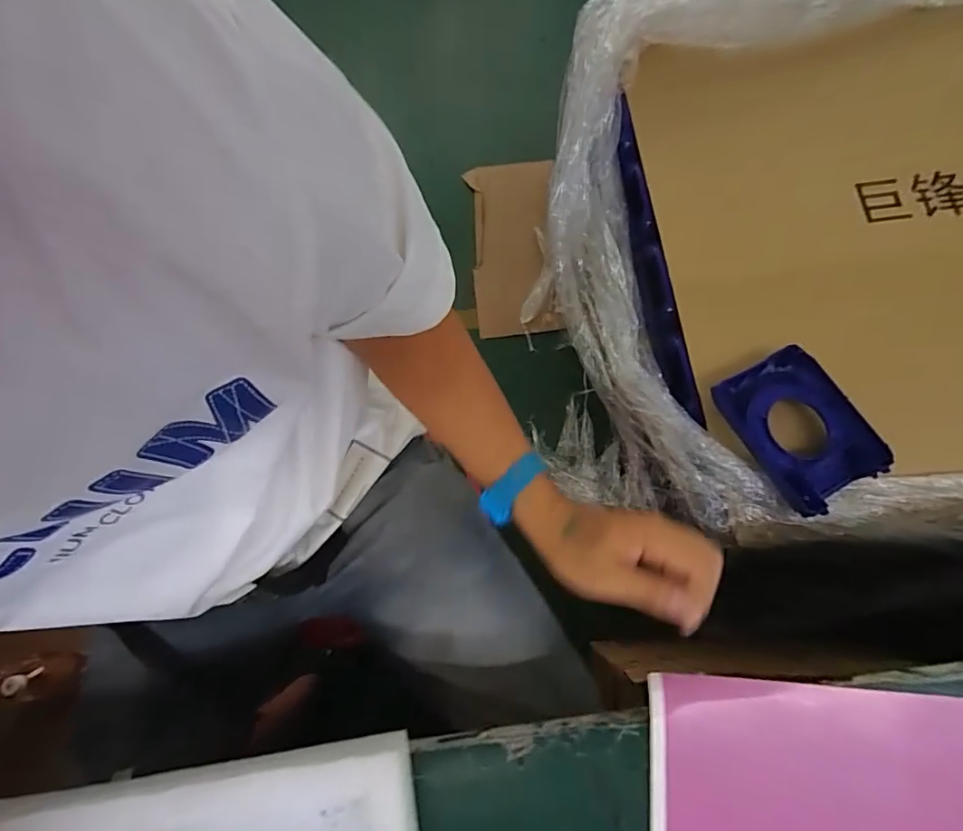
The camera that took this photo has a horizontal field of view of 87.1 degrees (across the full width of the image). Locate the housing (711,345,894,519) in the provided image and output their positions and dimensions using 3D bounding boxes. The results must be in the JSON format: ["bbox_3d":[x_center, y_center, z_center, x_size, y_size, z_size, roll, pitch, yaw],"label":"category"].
[{"bbox_3d":[0.469,0.016,0.748,0.182,0.057,0.222,-27,76,-6],"label":"housing"}]

